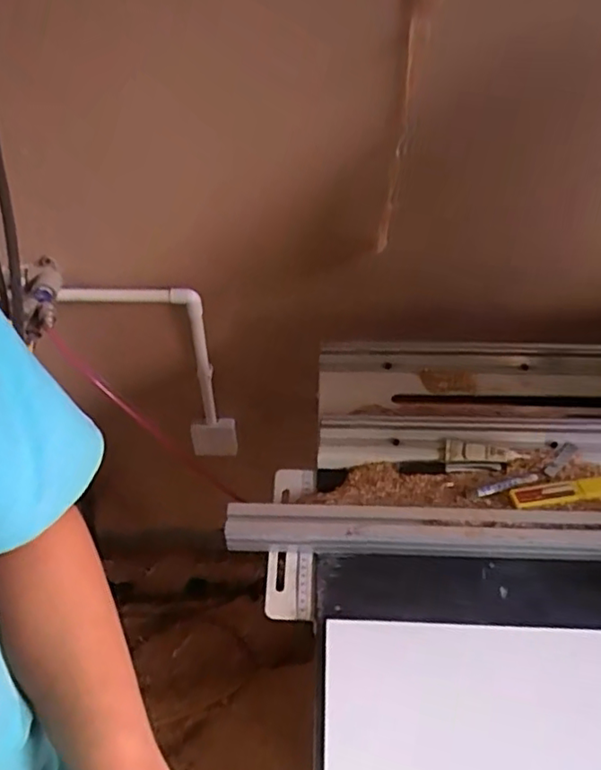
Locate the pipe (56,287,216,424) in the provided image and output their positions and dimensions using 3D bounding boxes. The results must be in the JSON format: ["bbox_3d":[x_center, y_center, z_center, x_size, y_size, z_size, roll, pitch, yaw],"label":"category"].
[{"bbox_3d":[-0.266,-0.043,1.069,0.226,0.300,0.047,4,46,5],"label":"pipe"}]

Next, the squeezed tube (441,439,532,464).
[{"bbox_3d":[0.233,0.089,0.771,0.100,0.019,0.024,5,46,6],"label":"squeezed tube"}]

